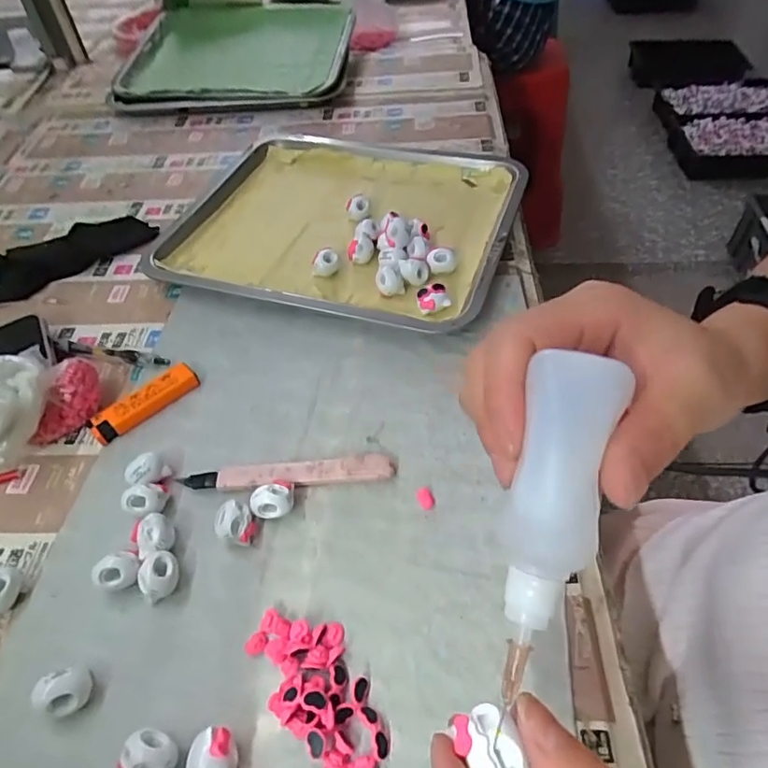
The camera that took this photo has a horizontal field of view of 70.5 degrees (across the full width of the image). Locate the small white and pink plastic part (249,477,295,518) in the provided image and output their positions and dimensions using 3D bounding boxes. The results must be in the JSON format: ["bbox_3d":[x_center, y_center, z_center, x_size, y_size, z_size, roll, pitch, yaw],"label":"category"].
[{"bbox_3d":[-0.068,0.069,0.336,0.026,0.018,0.026,-3,49,2],"label":"small white and pink plastic part"}]

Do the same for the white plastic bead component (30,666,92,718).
[{"bbox_3d":[-0.164,0.154,0.275,0.027,0.021,0.022,5,50,8],"label":"white plastic bead component"}]

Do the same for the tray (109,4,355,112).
[{"bbox_3d":[-0.201,-0.460,0.753,0.298,0.038,0.258,-1,55,5],"label":"tray"}]

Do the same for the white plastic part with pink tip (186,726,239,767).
[{"bbox_3d":[-0.078,0.173,0.250,0.022,0.020,0.024,-2,49,3],"label":"white plastic part with pink tip"}]

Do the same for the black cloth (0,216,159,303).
[{"bbox_3d":[-0.302,-0.127,0.517,0.151,0.022,0.059,-38,57,-25],"label":"black cloth"}]

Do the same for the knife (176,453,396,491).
[{"bbox_3d":[-0.062,0.058,0.352,0.135,0.011,0.021,-6,49,-1],"label":"knife"}]

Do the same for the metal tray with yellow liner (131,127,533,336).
[{"bbox_3d":[-0.042,-0.163,0.523,0.317,0.029,0.274,12,52,15],"label":"metal tray with yellow liner"}]

